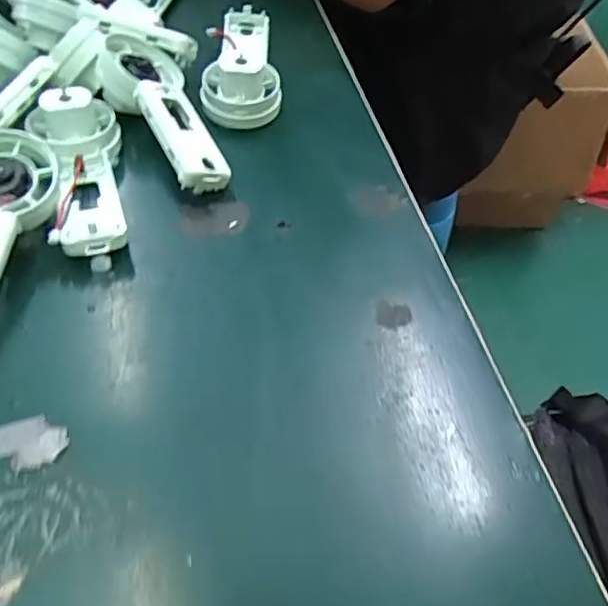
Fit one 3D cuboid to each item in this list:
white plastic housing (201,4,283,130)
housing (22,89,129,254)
[{"bbox_3d":[-0.034,-0.130,0.330,0.038,0.030,0.094,-1,52,-6],"label":"white plastic housing"},{"bbox_3d":[-0.095,-0.055,0.264,0.035,0.032,0.084,-11,54,-14],"label":"housing"}]

